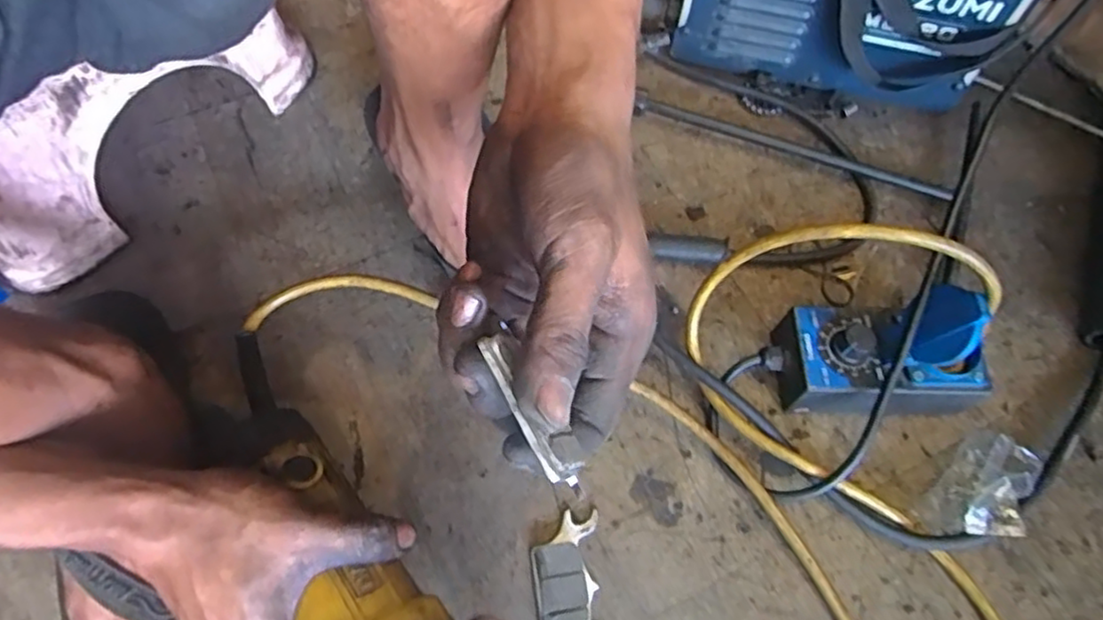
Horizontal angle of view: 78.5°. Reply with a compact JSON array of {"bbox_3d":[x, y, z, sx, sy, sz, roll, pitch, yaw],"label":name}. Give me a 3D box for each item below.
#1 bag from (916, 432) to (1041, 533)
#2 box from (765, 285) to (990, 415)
[{"bbox_3d":[0.264,0.113,0.414,0.044,0.027,0.075,42,71,17],"label":"bag"},{"bbox_3d":[0.206,0.024,0.418,0.128,0.097,0.066,-1,64,-2],"label":"box"}]

